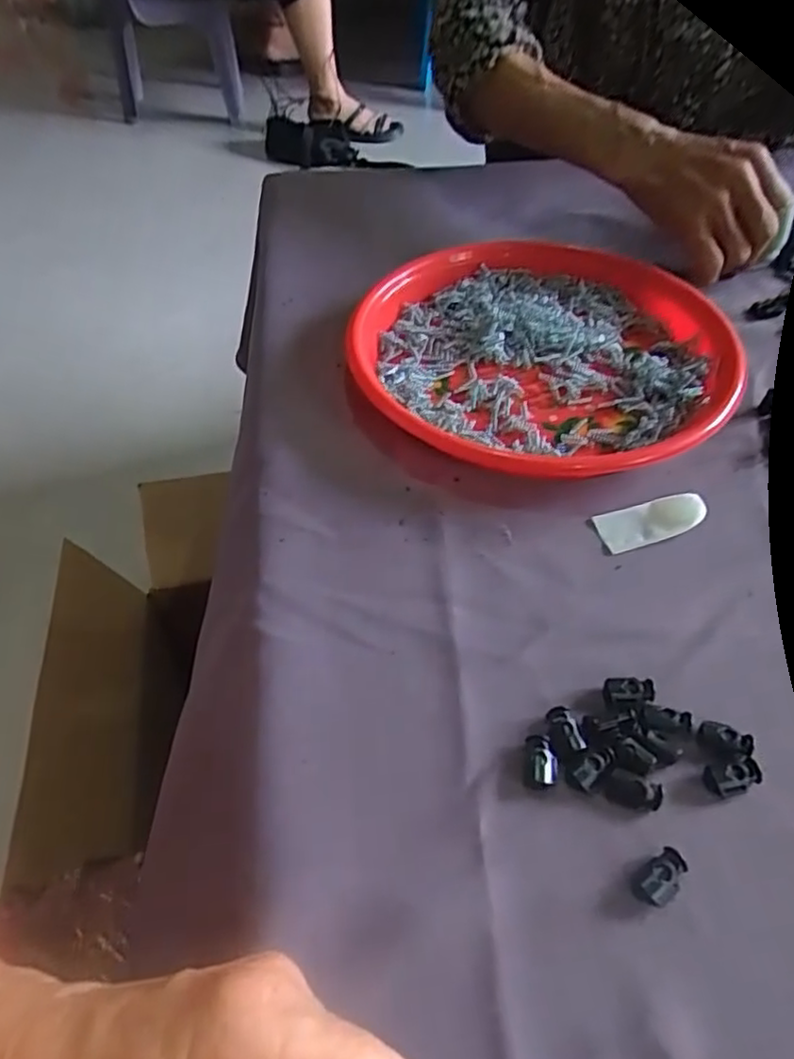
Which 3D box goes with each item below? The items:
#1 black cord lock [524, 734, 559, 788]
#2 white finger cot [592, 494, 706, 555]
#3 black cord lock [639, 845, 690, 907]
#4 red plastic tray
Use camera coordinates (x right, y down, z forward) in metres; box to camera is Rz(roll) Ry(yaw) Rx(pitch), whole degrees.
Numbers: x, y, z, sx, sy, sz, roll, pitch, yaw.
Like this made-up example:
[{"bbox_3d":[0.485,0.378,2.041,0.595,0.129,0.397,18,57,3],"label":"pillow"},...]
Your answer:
[{"bbox_3d":[0.059,0.094,0.282,0.013,0.006,0.020,6,49,5],"label":"black cord lock"},{"bbox_3d":[0.132,-0.006,0.360,0.054,0.012,0.023,-12,50,-10],"label":"white finger cot"},{"bbox_3d":[0.098,0.127,0.253,0.012,0.006,0.022,36,58,27],"label":"black cord lock"},{"bbox_3d":[0.088,-0.117,0.443,0.226,0.034,0.217,-2,49,-2],"label":"red plastic tray"}]

